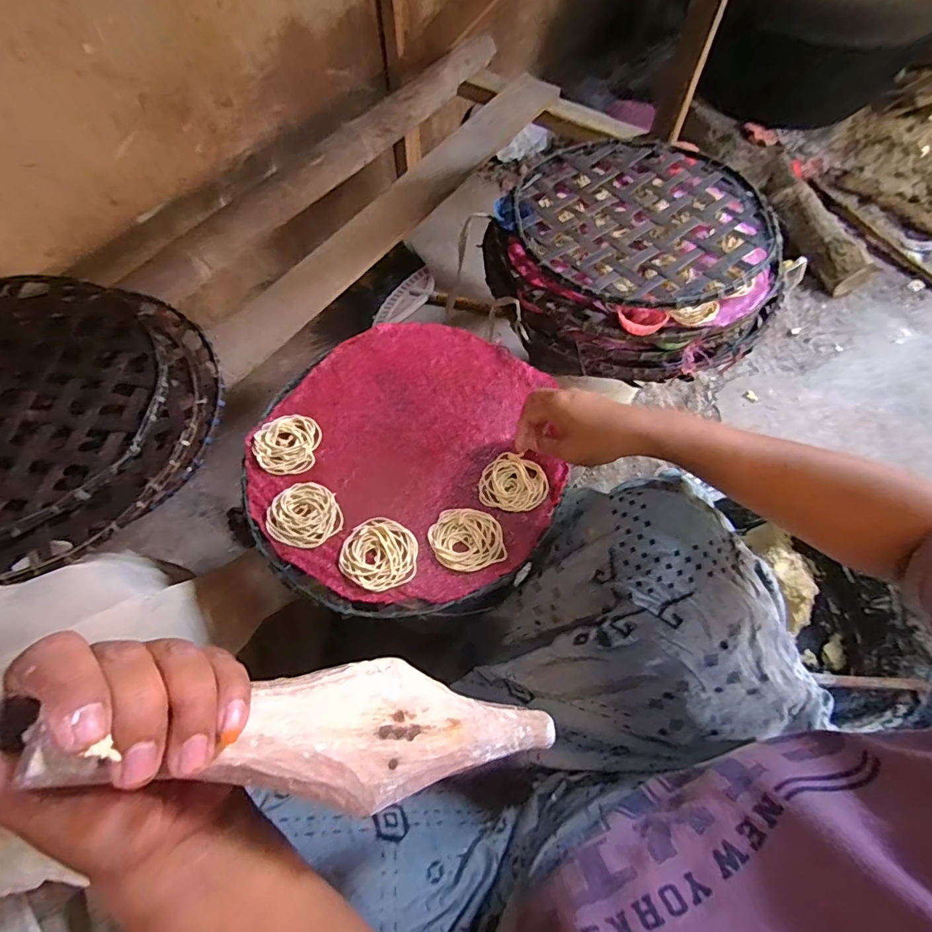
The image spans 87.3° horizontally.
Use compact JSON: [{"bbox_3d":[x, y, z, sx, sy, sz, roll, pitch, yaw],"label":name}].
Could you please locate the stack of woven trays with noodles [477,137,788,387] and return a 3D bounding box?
[{"bbox_3d":[0.243,-0.315,0.718,0.406,0.106,0.403,-15,62,-8],"label":"stack of woven trays with noodles"}]

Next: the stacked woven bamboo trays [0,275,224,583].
[{"bbox_3d":[-0.504,-0.068,0.571,0.417,0.064,0.382,16,63,8],"label":"stacked woven bamboo trays"}]

